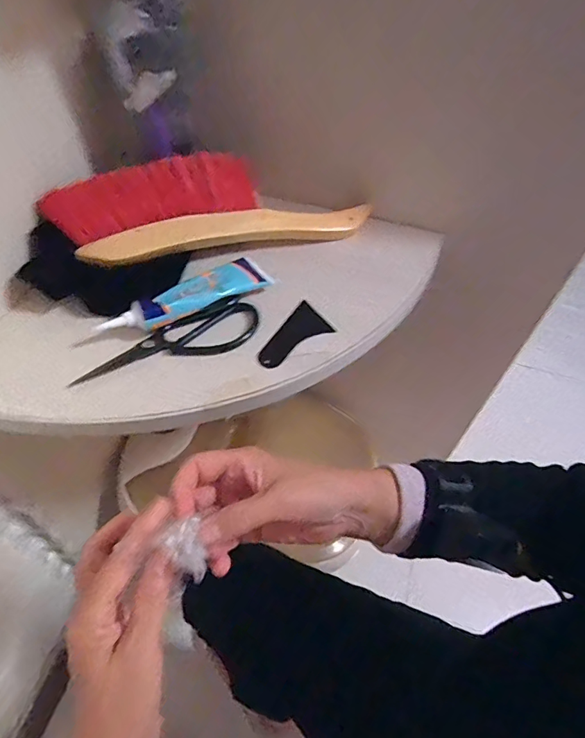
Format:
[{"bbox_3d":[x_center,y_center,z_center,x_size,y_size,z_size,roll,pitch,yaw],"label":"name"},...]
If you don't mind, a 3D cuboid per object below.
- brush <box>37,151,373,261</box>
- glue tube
[{"bbox_3d":[-0.091,-0.188,0.553,0.351,0.040,0.112,-14,84,-20],"label":"brush"},{"bbox_3d":[-0.107,-0.077,0.489,0.181,0.021,0.049,-29,59,-25],"label":"glue tube"}]

